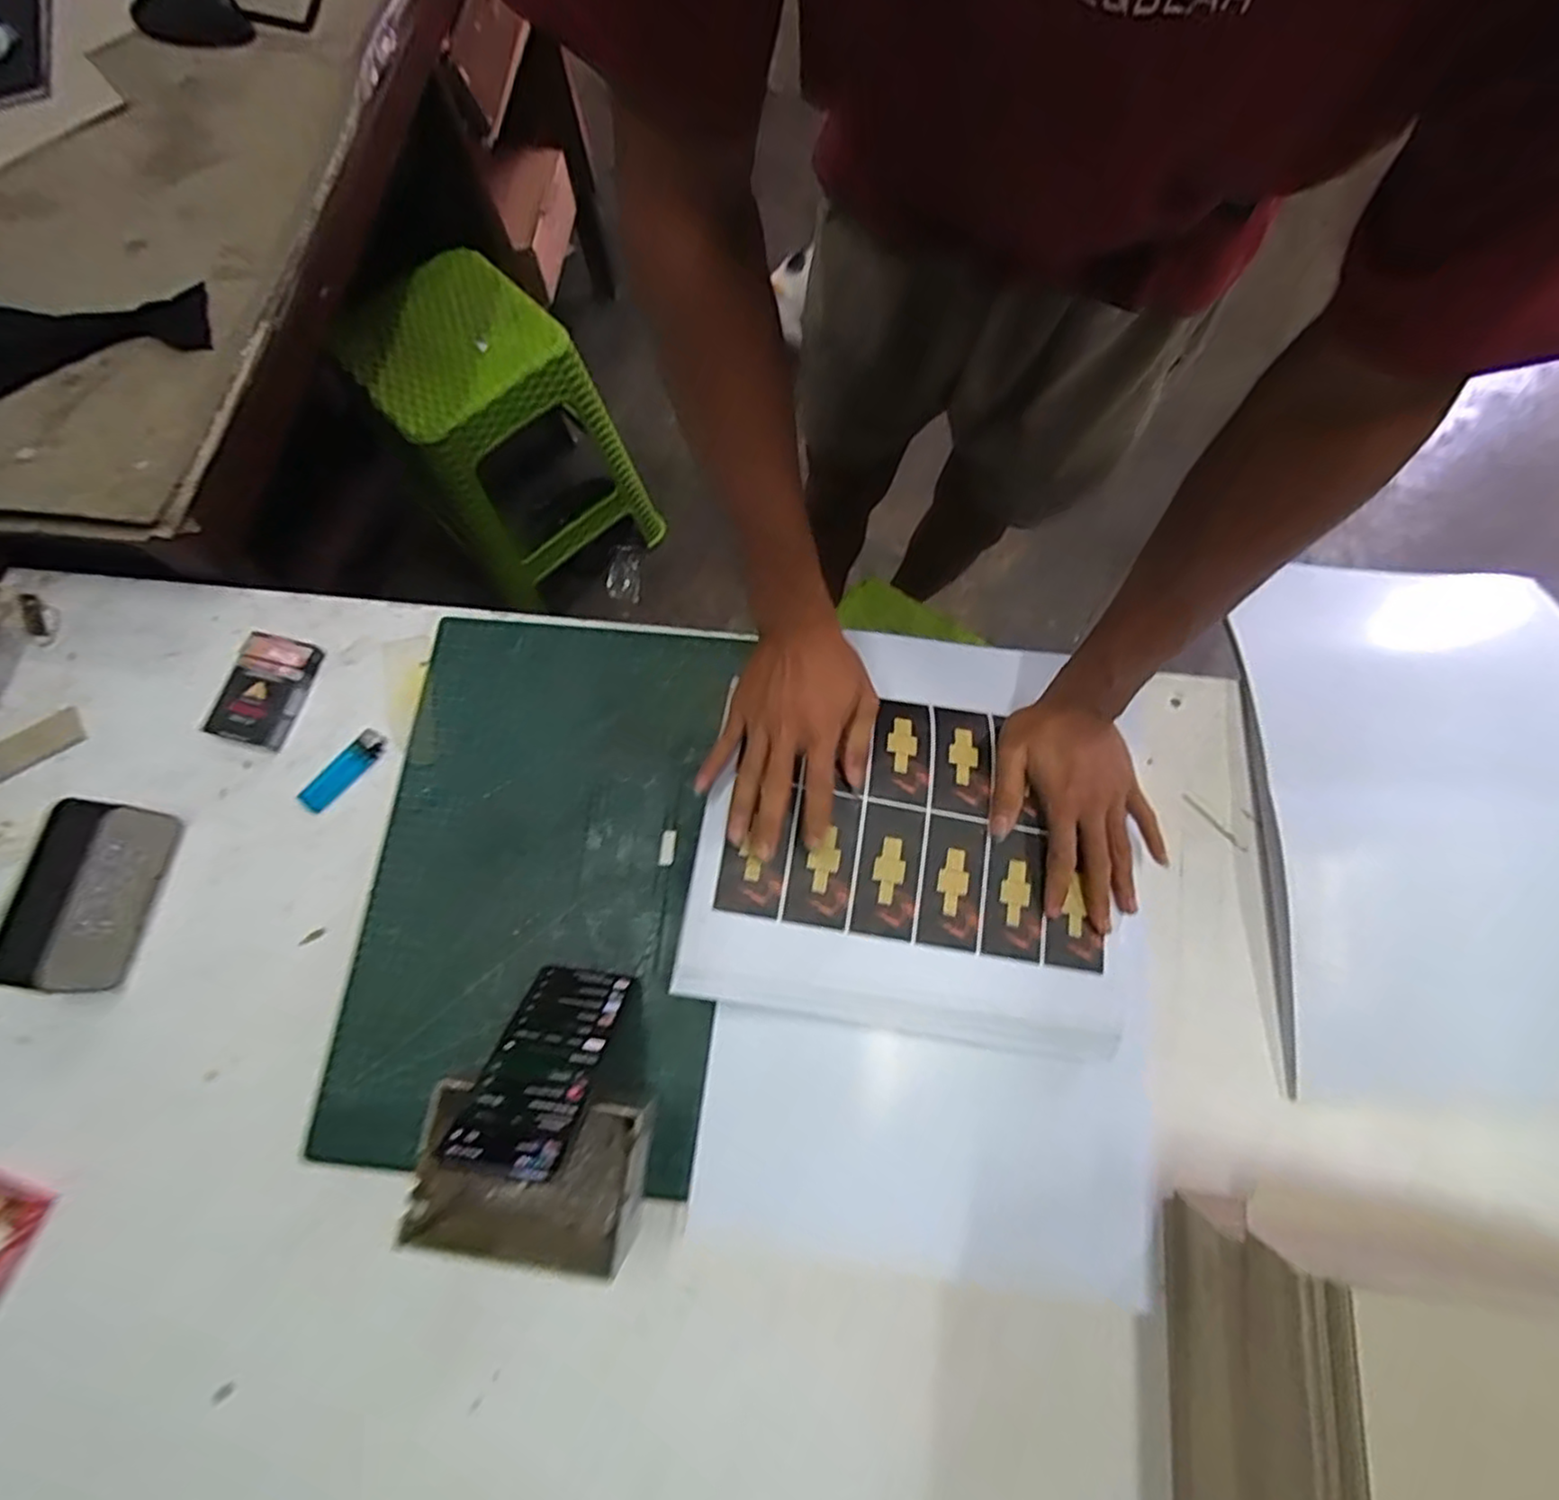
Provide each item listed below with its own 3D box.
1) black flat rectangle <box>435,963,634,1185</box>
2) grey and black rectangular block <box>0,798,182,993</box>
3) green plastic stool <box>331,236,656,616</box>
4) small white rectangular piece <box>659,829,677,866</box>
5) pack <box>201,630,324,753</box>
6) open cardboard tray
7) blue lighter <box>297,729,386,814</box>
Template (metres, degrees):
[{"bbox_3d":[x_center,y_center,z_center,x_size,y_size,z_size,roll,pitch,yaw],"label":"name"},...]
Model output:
[{"bbox_3d":[-0.156,0.204,0.466,0.070,0.165,0.008,4,114,3],"label":"black flat rectangle"},{"bbox_3d":[-0.543,0.113,0.543,0.051,0.077,0.140,9,74,5],"label":"grey and black rectangular block"},{"bbox_3d":[-0.462,-0.516,1.222,0.346,0.478,0.313,-43,80,-15],"label":"green plastic stool"},{"bbox_3d":[-0.093,0.080,0.573,0.012,0.004,0.030,6,74,4],"label":"small white rectangular piece"},{"bbox_3d":[-0.458,-0.053,0.615,0.069,0.021,0.098,16,74,7],"label":"pack"},{"bbox_3d":[-0.162,0.284,0.471,0.137,0.083,0.092,10,74,5],"label":"open cardboard tray"},{"bbox_3d":[-0.374,0.019,0.596,0.025,0.010,0.081,38,78,12],"label":"blue lighter"}]

